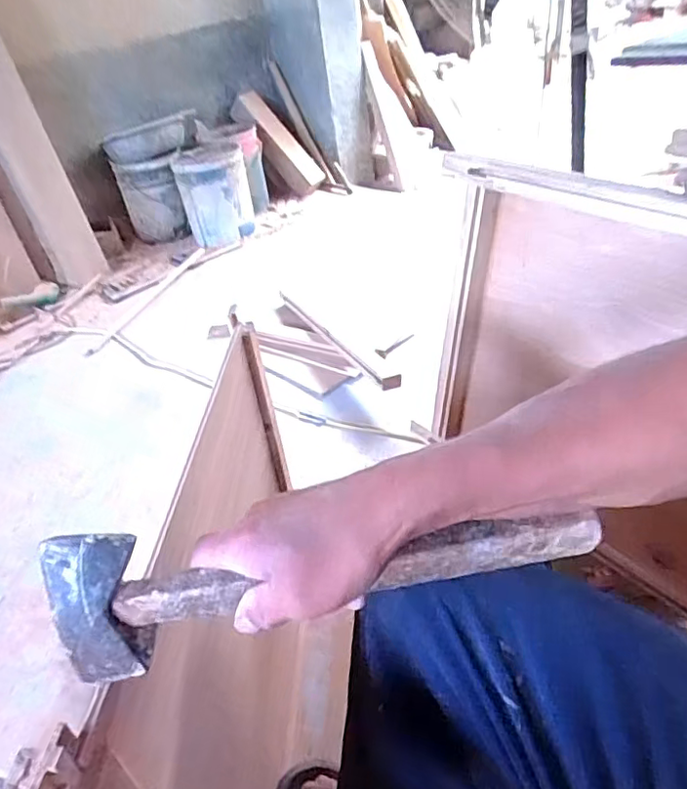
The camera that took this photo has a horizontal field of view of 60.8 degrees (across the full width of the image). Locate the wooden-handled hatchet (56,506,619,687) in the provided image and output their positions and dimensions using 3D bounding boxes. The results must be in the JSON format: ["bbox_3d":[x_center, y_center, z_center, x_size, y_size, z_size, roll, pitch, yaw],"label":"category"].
[{"bbox_3d":[-0.008,0.108,0.347,0.318,0.082,0.037,-7,36,-1],"label":"wooden-handled hatchet"}]

